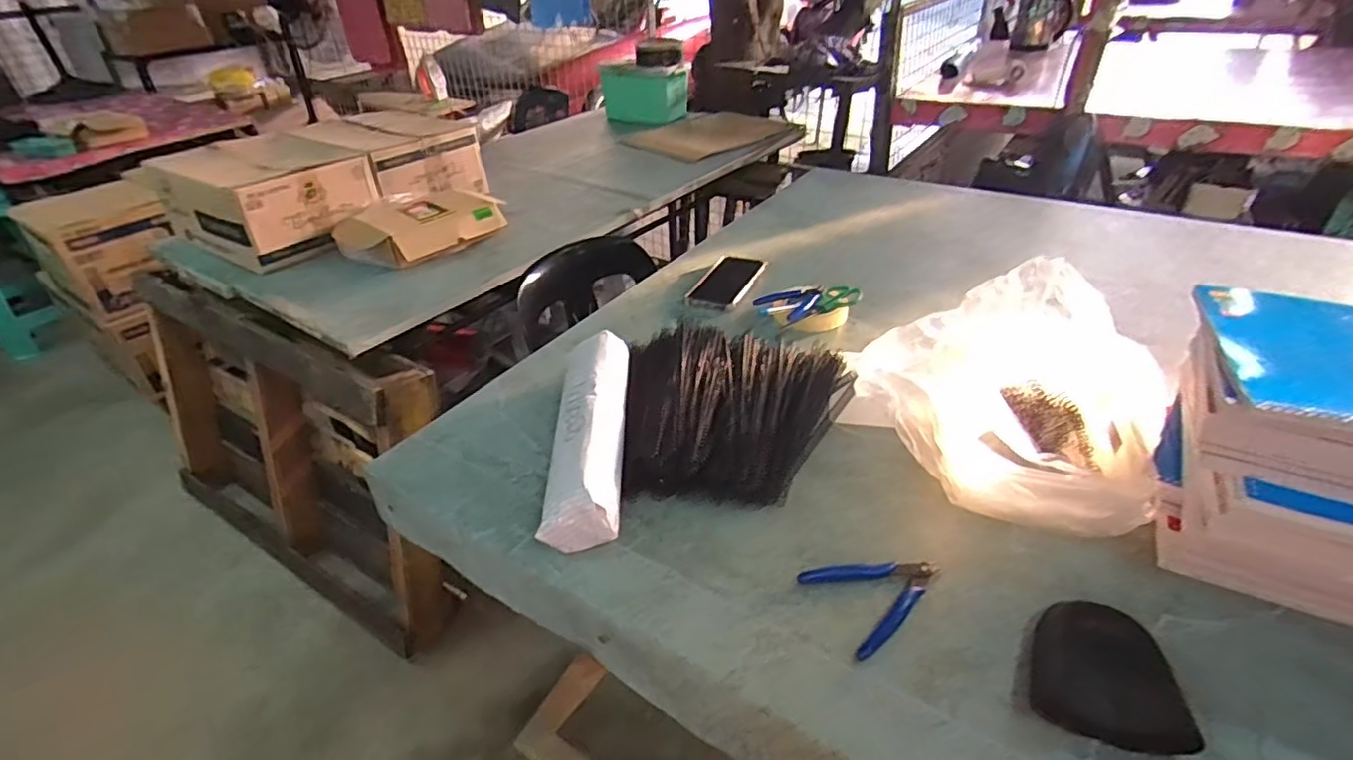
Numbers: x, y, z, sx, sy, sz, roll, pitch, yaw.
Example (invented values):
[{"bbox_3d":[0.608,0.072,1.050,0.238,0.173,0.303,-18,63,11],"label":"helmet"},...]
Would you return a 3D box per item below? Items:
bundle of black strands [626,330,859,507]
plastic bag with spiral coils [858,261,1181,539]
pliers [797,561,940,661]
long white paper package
[{"bbox_3d":[0.067,0.026,0.709,0.251,0.057,0.271,2,36,6],"label":"bundle of black strands"},{"bbox_3d":[0.332,0.009,0.657,0.276,0.137,0.294,13,39,20],"label":"plastic bag with spiral coils"},{"bbox_3d":[0.180,0.178,0.547,0.120,0.013,0.081,-19,39,-21],"label":"pliers"},{"bbox_3d":[-0.092,0.046,0.690,0.079,0.062,0.313,-3,36,-1],"label":"long white paper package"}]

